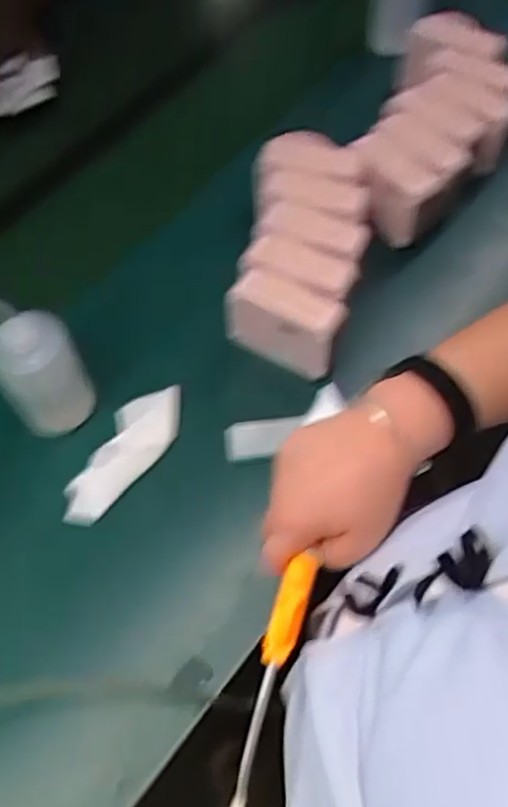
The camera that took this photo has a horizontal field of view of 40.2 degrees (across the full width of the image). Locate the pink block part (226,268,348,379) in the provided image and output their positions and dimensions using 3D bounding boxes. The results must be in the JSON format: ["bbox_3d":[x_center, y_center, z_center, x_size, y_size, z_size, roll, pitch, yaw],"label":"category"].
[{"bbox_3d":[0.037,-0.091,0.814,0.130,0.102,0.057,22,63,14],"label":"pink block part"}]

